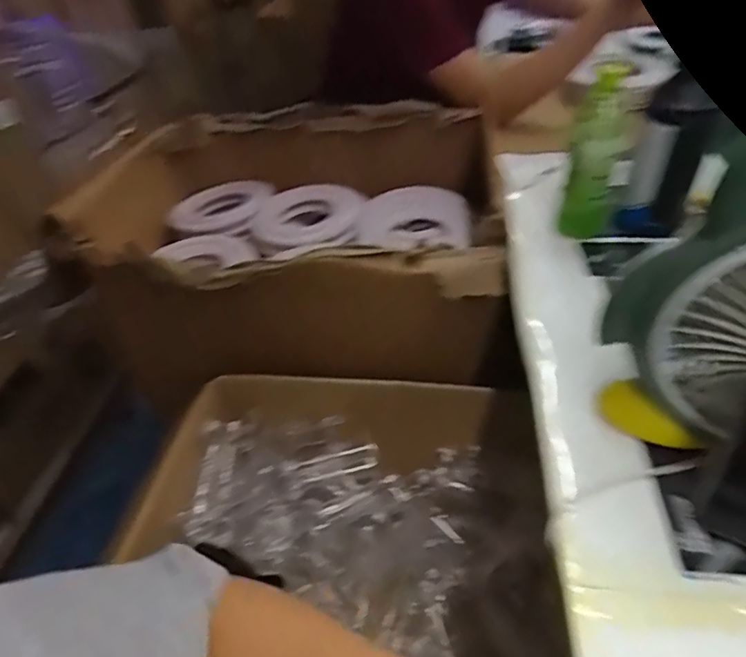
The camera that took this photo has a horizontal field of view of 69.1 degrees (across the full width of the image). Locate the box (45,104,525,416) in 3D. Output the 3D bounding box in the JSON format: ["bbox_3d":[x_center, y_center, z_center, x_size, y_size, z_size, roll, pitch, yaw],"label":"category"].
[{"bbox_3d":[-0.186,-0.169,0.949,0.772,0.278,0.555,3,43,7],"label":"box"}]

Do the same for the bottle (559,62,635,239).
[{"bbox_3d":[0.269,-0.204,0.655,0.060,0.201,0.050,22,49,26],"label":"bottle"}]

